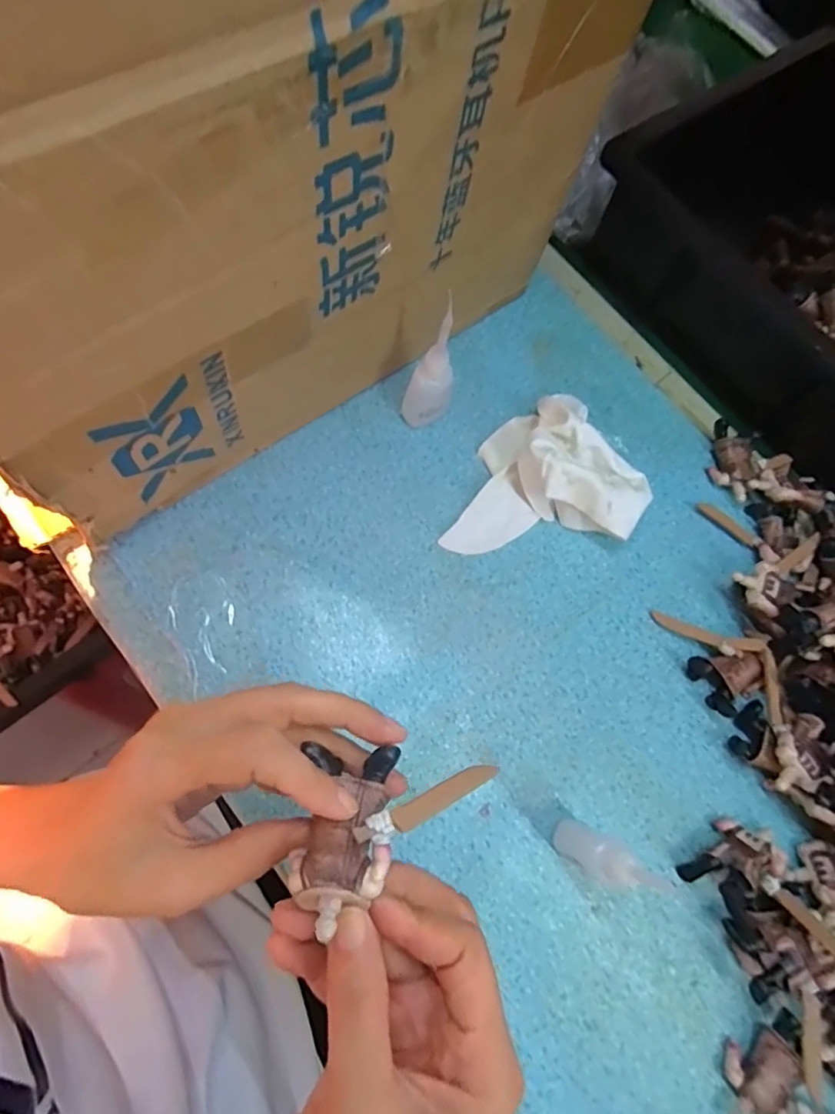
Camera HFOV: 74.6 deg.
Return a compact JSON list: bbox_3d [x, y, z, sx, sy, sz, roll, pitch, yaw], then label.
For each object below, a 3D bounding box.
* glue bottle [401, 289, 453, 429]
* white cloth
[{"bbox_3d":[0.008,-0.119,0.350,0.031,0.099,0.028,10,70,-5],"label":"glue bottle"},{"bbox_3d":[0.084,-0.059,0.367,0.133,0.035,0.101,-1,72,-9],"label":"white cloth"}]

